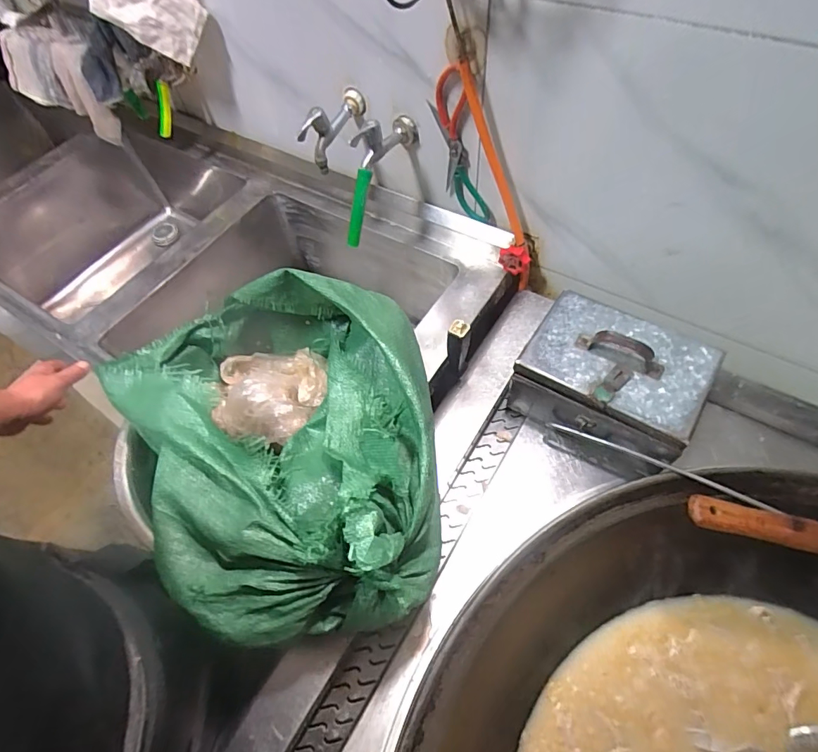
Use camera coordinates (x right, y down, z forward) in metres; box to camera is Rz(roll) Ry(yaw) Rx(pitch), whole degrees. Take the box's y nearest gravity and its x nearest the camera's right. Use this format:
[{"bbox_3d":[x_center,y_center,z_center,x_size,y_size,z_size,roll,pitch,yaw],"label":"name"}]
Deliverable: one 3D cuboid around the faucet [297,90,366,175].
[{"bbox_3d":[-0.135,-0.428,0.792,0.045,0.092,0.147,28,65,20],"label":"faucet"}]

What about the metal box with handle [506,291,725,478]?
[{"bbox_3d":[0.300,0.014,0.698,0.244,0.147,0.184,27,64,19],"label":"metal box with handle"}]

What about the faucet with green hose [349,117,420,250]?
[{"bbox_3d":[-0.051,-0.347,0.786,0.050,0.184,0.172,28,65,20],"label":"faucet with green hose"}]

